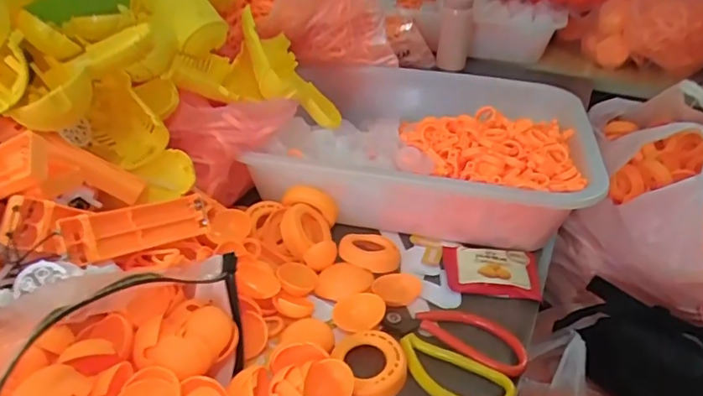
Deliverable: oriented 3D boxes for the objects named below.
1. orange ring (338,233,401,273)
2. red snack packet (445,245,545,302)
[{"bbox_3d":[0.017,0.050,0.493,0.055,0.016,0.055,1,33,-1],"label":"orange ring"},{"bbox_3d":[0.133,0.066,0.491,0.086,0.014,0.063,5,33,5],"label":"red snack packet"}]

